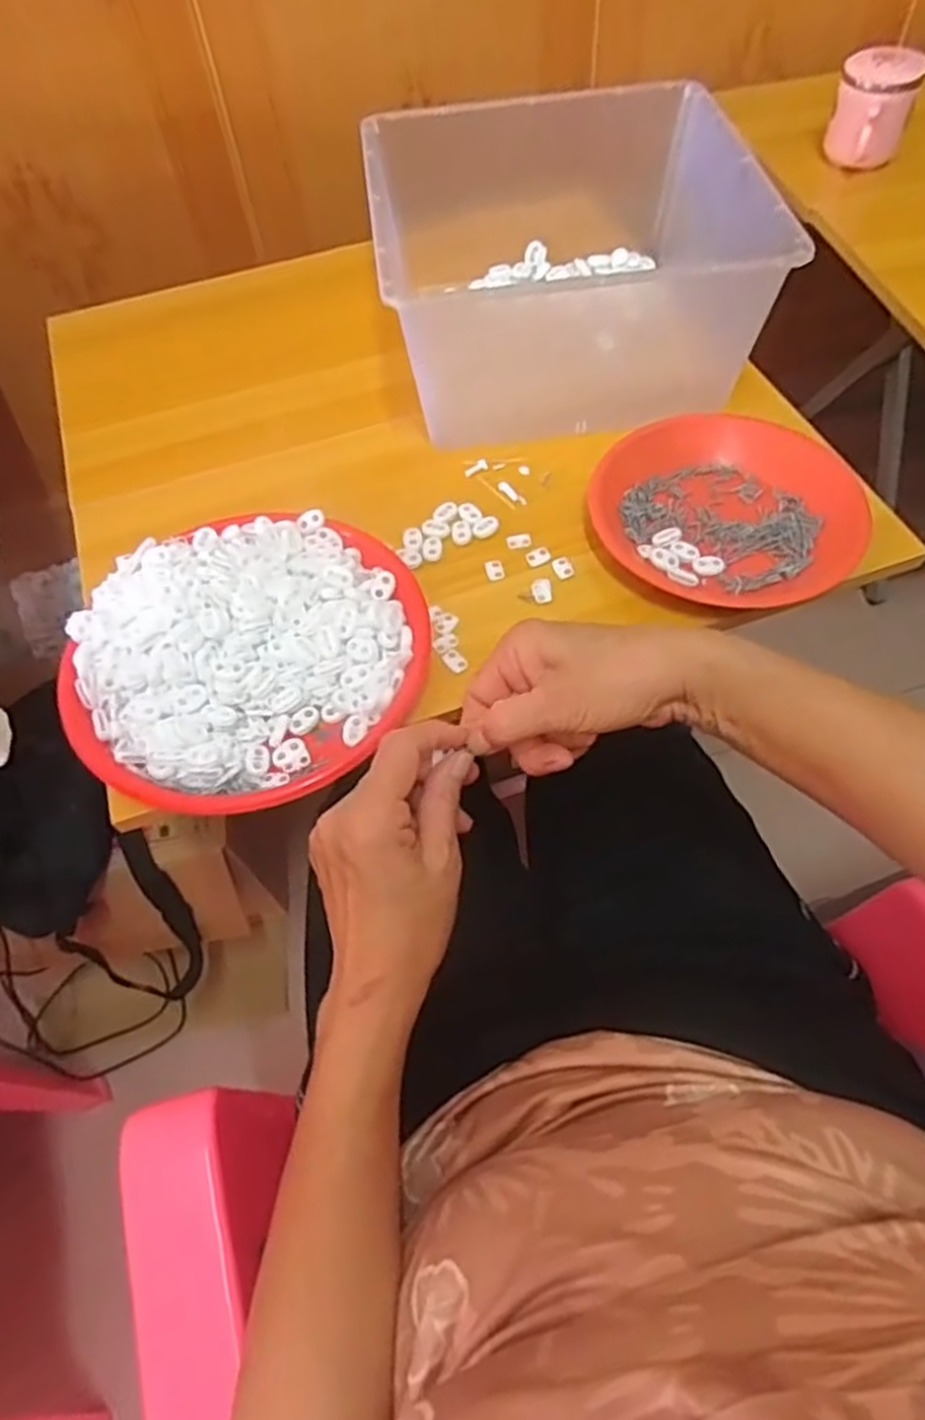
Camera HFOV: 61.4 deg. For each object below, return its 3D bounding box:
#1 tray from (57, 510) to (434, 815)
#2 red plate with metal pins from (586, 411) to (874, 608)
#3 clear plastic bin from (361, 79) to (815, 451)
[{"bbox_3d":[-0.146,-0.044,0.531,0.235,0.053,0.211,-25,60,-11],"label":"tray"},{"bbox_3d":[0.197,-0.151,0.582,0.200,0.048,0.160,11,60,11],"label":"red plate with metal pins"},{"bbox_3d":[0.081,-0.378,0.655,0.279,0.144,0.272,-8,58,-1],"label":"clear plastic bin"}]

